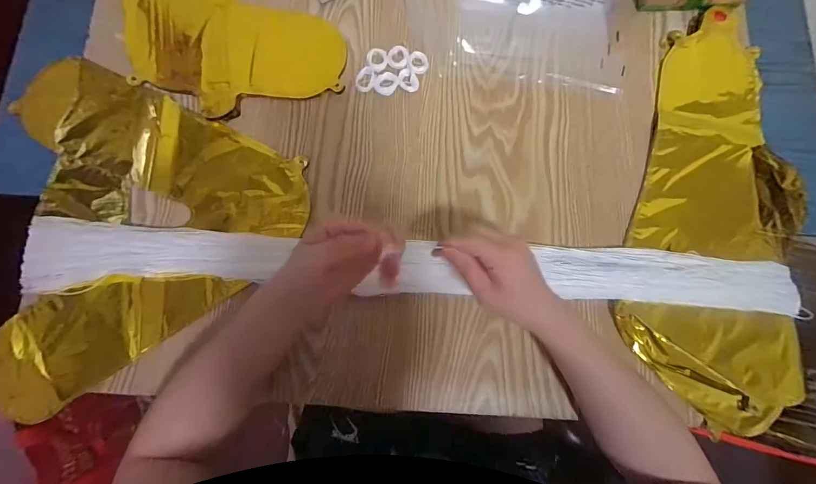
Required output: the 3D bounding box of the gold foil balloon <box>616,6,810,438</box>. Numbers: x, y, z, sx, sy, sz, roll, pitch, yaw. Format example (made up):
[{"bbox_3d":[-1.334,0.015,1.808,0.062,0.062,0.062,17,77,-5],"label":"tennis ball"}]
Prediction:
[{"bbox_3d":[0.351,-0.040,0.418,0.191,0.017,0.450,14,79,1],"label":"gold foil balloon"}]

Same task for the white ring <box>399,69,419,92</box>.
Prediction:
[{"bbox_3d":[0.000,-0.186,0.445,0.021,0.005,0.026,-44,83,-8],"label":"white ring"}]

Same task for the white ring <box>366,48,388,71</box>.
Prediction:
[{"bbox_3d":[-0.036,-0.213,0.448,0.024,0.004,0.031,-10,80,-3],"label":"white ring"}]

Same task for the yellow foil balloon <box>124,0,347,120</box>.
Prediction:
[{"bbox_3d":[-0.235,-0.337,0.468,0.229,0.008,0.390,-16,80,-4],"label":"yellow foil balloon"}]

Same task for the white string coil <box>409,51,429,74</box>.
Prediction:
[{"bbox_3d":[0.012,-0.209,0.449,0.023,0.008,0.028,-6,80,-2],"label":"white string coil"}]

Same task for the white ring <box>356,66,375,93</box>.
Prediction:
[{"bbox_3d":[-0.050,-0.189,0.445,0.020,0.006,0.030,6,79,0],"label":"white ring"}]

